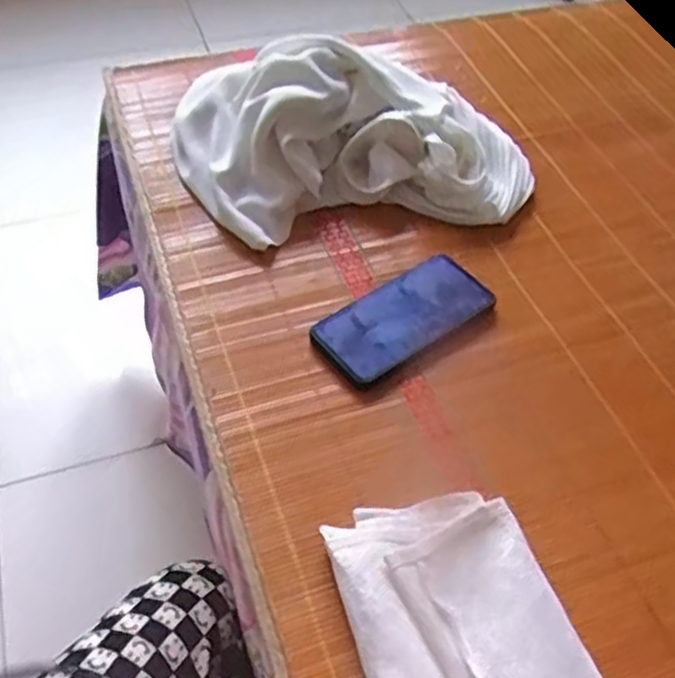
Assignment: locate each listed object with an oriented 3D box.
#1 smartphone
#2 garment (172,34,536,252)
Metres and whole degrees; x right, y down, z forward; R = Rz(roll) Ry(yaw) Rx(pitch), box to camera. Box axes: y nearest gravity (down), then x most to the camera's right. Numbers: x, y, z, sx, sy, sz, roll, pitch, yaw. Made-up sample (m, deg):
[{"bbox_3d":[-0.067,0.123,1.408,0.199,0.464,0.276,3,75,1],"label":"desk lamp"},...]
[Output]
[{"bbox_3d":[0.060,-0.021,0.630,0.163,0.011,0.077,-30,58,-26],"label":"smartphone"},{"bbox_3d":[0.015,-0.215,0.743,0.356,0.088,0.241,-7,51,-10],"label":"garment"}]

